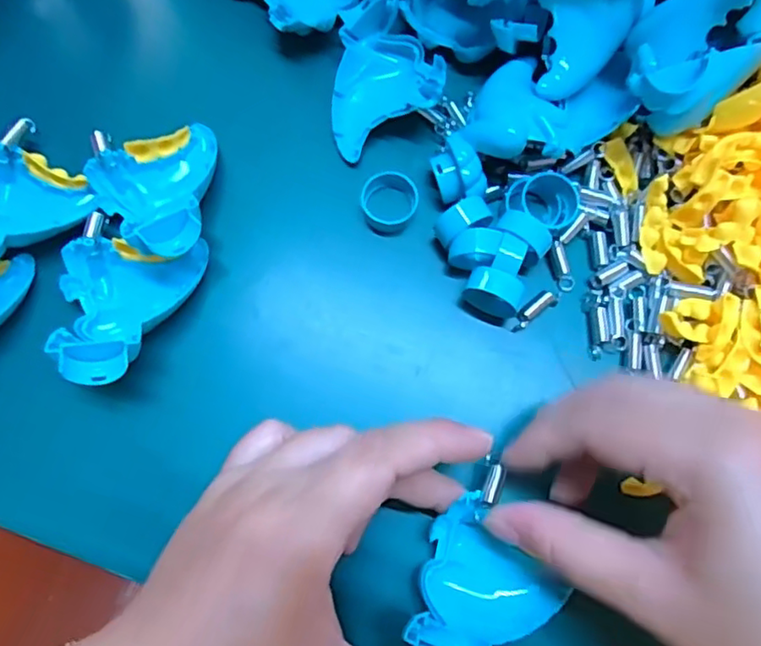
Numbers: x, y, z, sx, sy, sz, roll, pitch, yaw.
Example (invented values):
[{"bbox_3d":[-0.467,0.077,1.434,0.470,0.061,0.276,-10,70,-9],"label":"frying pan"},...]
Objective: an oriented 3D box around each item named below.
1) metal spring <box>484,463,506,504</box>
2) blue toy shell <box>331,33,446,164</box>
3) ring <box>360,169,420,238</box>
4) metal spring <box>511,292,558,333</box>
[{"bbox_3d":[0.044,0.062,0.233,0.006,0.004,0.016,22,65,4],"label":"metal spring"},{"bbox_3d":[0.003,-0.107,0.278,0.048,0.024,0.060,9,77,1],"label":"blue toy shell"},{"bbox_3d":[0.004,-0.056,0.281,0.024,0.015,0.027,23,78,4],"label":"ring"},{"bbox_3d":[0.069,-0.006,0.269,0.025,0.009,0.008,-39,80,-9],"label":"metal spring"}]

